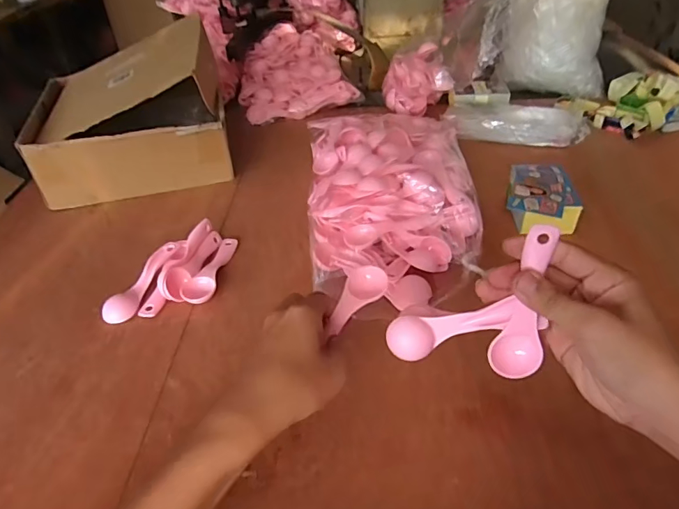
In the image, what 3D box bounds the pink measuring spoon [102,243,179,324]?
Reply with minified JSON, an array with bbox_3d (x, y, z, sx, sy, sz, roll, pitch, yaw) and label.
[{"bbox_3d":[-0.214,0.028,0.501,0.034,0.020,0.108,7,40,15],"label":"pink measuring spoon"}]

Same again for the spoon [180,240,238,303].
[{"bbox_3d":[-0.141,0.013,0.517,0.030,0.019,0.105,3,39,10],"label":"spoon"}]

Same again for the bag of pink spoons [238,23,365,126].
[{"bbox_3d":[-0.102,-0.370,0.933,0.207,0.080,0.313,-12,38,-9],"label":"bag of pink spoons"}]

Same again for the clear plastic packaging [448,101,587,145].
[{"bbox_3d":[0.278,-0.212,0.747,0.214,0.035,0.109,7,39,15],"label":"clear plastic packaging"}]

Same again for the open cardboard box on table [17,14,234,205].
[{"bbox_3d":[-0.311,-0.212,0.707,0.261,0.172,0.256,-12,38,-9],"label":"open cardboard box on table"}]

